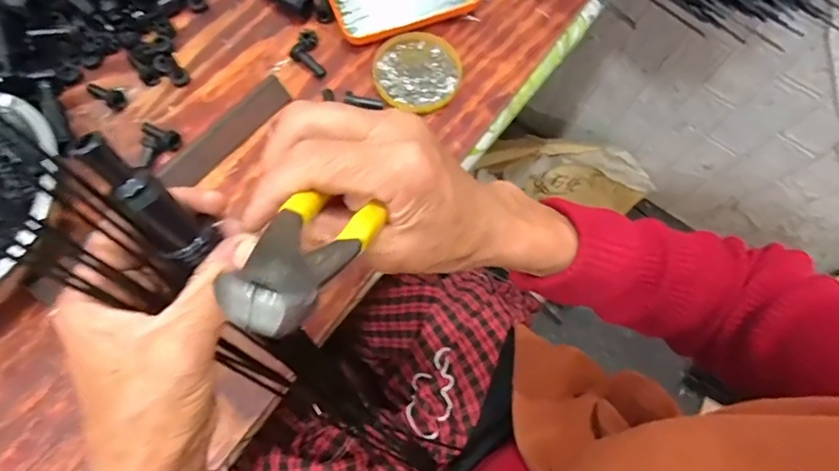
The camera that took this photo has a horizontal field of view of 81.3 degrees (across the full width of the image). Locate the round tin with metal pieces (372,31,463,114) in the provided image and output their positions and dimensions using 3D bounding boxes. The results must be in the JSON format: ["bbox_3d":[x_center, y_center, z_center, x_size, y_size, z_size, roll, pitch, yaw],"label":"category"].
[{"bbox_3d":[-0.002,-0.158,0.469,0.082,0.013,0.077,0,69,1],"label":"round tin with metal pieces"}]

